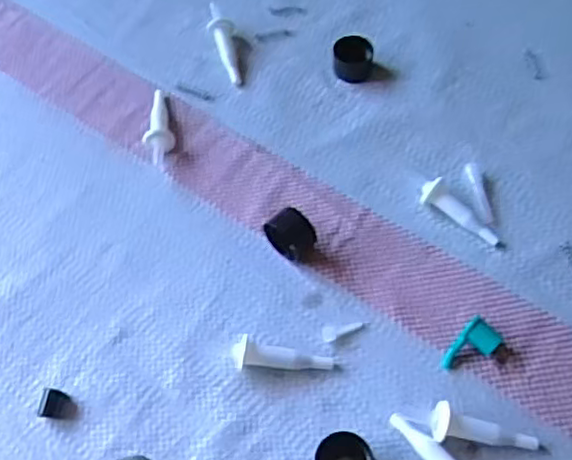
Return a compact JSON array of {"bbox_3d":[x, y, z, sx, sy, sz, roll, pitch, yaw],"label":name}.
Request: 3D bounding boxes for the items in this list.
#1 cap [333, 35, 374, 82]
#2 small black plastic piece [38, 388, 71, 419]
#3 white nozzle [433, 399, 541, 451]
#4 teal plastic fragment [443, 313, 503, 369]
[{"bbox_3d":[0.051,-0.129,0.489,0.029,0.021,0.025,0,61,3],"label":"cap"},{"bbox_3d":[-0.134,0.101,0.375,0.015,0.010,0.016,3,61,5],"label":"small black plastic piece"},{"bbox_3d":[0.108,0.106,0.352,0.056,0.020,0.021,2,61,5],"label":"white nozzle"},{"bbox_3d":[0.108,0.070,0.376,0.021,0.017,0.032,39,70,22],"label":"teal plastic fragment"}]

